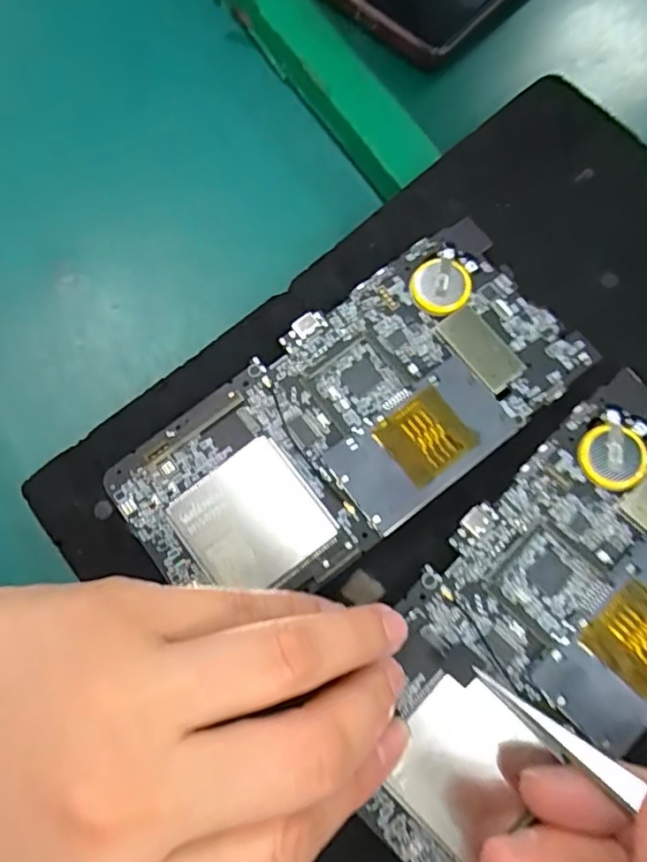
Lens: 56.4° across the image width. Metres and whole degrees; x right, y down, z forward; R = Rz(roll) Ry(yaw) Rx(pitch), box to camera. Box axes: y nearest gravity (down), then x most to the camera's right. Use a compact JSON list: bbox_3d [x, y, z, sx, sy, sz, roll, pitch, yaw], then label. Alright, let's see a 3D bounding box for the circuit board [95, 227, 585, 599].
[{"bbox_3d":[0.009,-0.004,0.198,0.149,0.005,0.072,-37,78,-7],"label":"circuit board"}]

